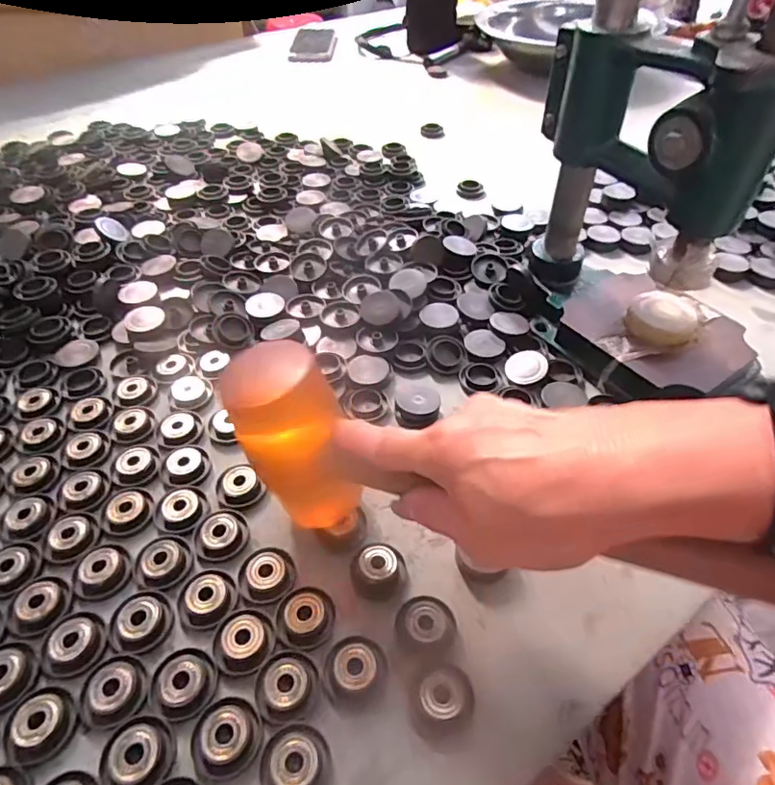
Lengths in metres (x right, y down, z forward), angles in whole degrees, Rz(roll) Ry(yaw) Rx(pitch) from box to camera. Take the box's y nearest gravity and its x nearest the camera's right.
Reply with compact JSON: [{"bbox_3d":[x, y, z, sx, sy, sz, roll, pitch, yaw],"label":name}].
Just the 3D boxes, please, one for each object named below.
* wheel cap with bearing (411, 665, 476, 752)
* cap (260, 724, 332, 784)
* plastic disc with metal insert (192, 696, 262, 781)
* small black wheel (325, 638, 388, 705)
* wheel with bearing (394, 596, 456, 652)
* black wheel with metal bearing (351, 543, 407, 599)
[{"bbox_3d":[0.027,0.152,0.263,0.030,0.007,0.036,28,53,24],"label":"wheel cap with bearing"},{"bbox_3d":[-0.043,0.170,0.247,0.031,0.013,0.031,0,47,0],"label":"cap"},{"bbox_3d":[-0.077,0.162,0.253,0.032,0.006,0.032,0,47,0],"label":"plastic disc with metal insert"},{"bbox_3d":[-0.017,0.141,0.275,0.031,0.009,0.030,0,47,0],"label":"small black wheel"},{"bbox_3d":[0.021,0.126,0.290,0.032,0.009,0.028,-7,47,-6],"label":"wheel with bearing"},{"bbox_3d":[-0.005,0.101,0.309,0.031,0.012,0.026,-9,48,-8],"label":"black wheel with metal bearing"}]

